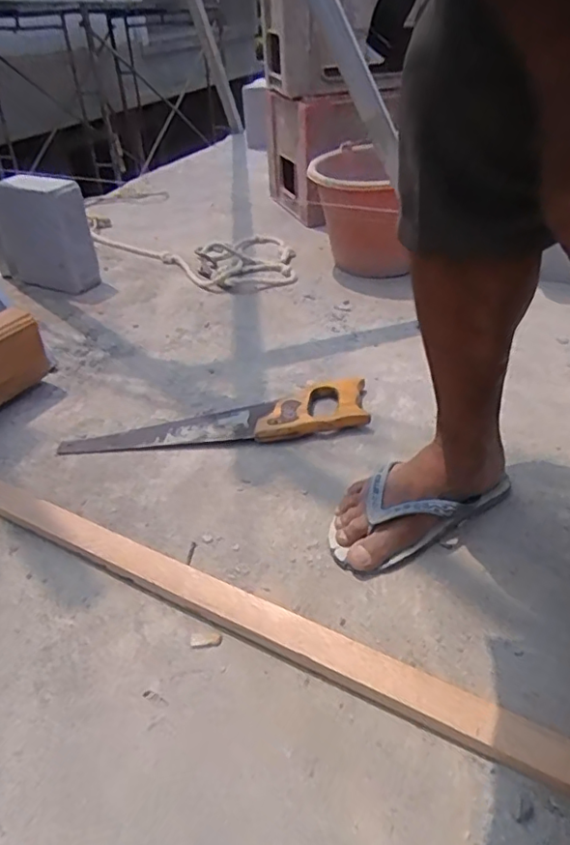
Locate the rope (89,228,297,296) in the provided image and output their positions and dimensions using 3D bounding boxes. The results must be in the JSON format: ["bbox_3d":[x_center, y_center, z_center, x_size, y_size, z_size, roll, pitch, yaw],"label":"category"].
[{"bbox_3d":[-0.172,-0.393,1.296,0.514,0.042,0.279,28,47,35],"label":"rope"}]

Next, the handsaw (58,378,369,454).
[{"bbox_3d":[-0.089,-0.001,0.781,0.405,0.025,0.100,-8,37,-7],"label":"handsaw"}]

